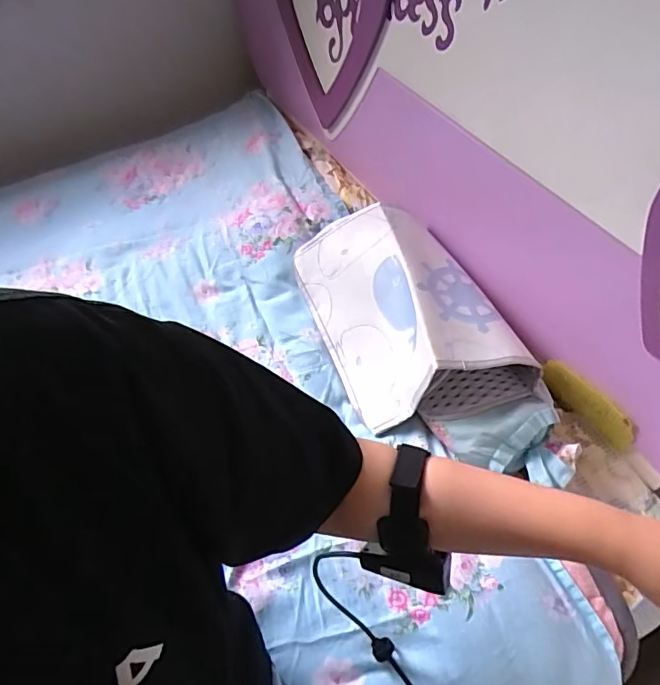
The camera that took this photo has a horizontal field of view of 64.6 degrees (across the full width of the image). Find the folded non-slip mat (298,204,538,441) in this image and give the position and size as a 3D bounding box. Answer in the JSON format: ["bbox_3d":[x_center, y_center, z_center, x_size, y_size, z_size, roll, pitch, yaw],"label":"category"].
[{"bbox_3d":[0.096,-0.050,0.737,0.198,0.129,0.367,-19,54,-10],"label":"folded non-slip mat"}]

